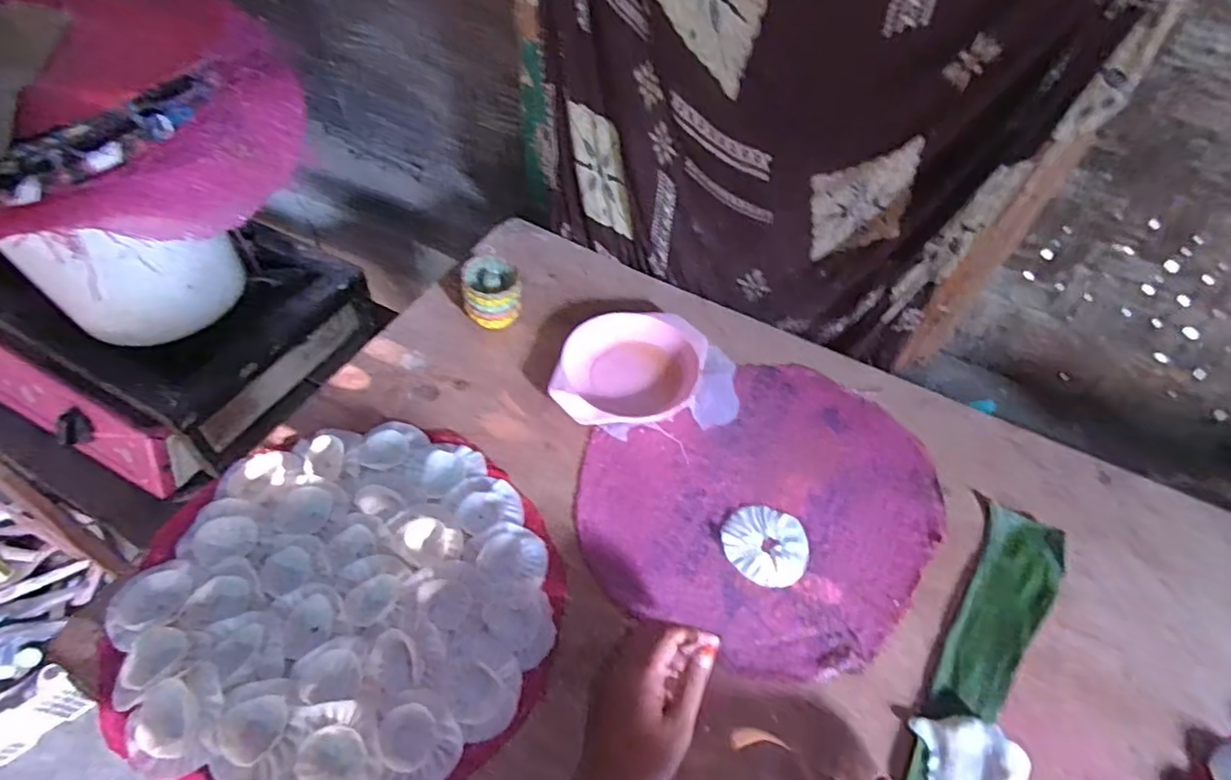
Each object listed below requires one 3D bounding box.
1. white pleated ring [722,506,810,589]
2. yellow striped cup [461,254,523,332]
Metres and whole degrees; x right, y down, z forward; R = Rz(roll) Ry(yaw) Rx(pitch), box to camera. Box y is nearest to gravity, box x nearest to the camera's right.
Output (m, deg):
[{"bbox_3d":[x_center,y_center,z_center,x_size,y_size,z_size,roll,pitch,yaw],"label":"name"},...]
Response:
[{"bbox_3d":[0.142,0.145,0.585,0.079,0.006,0.075,3,50,-4],"label":"white pleated ring"},{"bbox_3d":[-0.141,-0.109,0.706,0.062,0.060,0.076,-11,53,-15],"label":"yellow striped cup"}]

